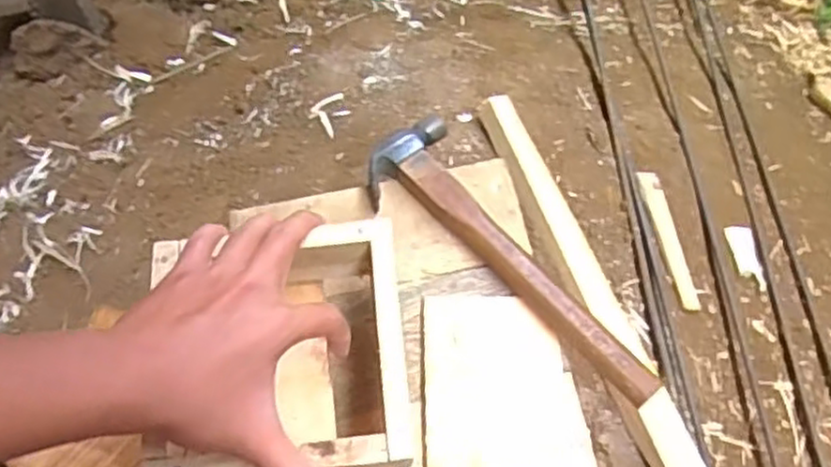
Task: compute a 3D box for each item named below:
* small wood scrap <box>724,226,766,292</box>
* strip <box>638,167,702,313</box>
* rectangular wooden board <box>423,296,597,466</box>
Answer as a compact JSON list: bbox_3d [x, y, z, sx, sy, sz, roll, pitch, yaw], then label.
[{"bbox_3d":[0.343,0.025,0.758,0.030,0.004,0.070,-4,70,-3],"label":"small wood scrap"},{"bbox_3d":[0.260,0.006,0.746,0.023,0.005,0.150,-10,73,-9],"label":"strip"},{"bbox_3d":[0.062,0.119,0.509,0.110,0.012,0.155,-1,63,-2],"label":"rectangular wooden board"}]

